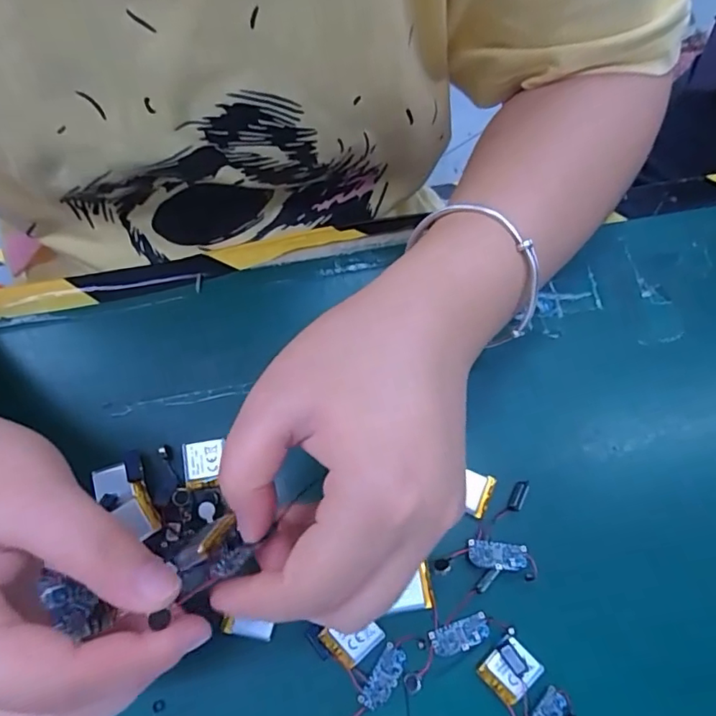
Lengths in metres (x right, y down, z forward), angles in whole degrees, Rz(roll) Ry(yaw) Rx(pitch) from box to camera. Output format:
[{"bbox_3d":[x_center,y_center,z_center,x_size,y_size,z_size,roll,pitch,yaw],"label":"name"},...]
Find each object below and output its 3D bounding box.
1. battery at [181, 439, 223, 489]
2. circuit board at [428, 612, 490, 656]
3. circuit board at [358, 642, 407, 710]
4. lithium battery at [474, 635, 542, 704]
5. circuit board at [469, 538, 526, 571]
[{"bbox_3d":[-0.078,0.053,0.268,0.019,0.004,0.023,-7,74,-4],"label":"battery"},{"bbox_3d":[0.048,0.130,0.252,0.028,0.004,0.012,-17,75,-7],"label":"circuit board"},{"bbox_3d":[0.012,0.147,0.246,0.012,0.004,0.027,35,75,8],"label":"circuit board"},{"bbox_3d":[0.070,0.143,0.247,0.024,0.006,0.021,-43,79,-13],"label":"lithium battery"},{"bbox_3d":[0.067,0.095,0.259,0.027,0.004,0.012,7,74,0],"label":"circuit board"}]

